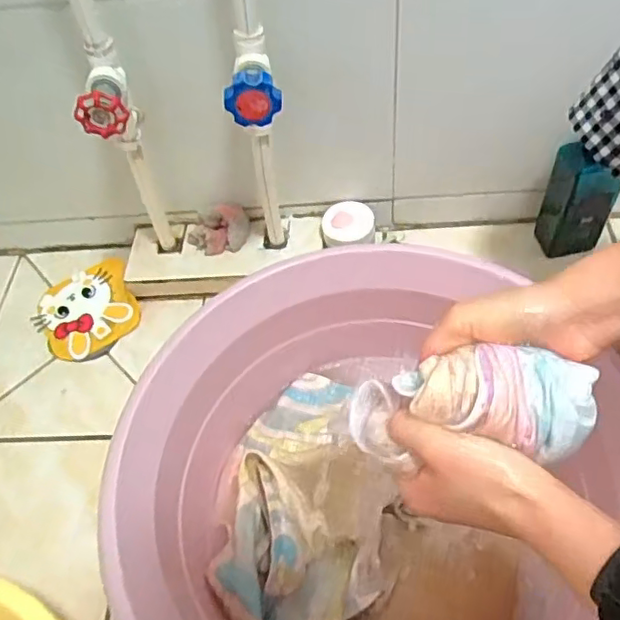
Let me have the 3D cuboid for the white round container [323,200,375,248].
[{"bbox_3d":[0.052,-0.112,0.804,0.070,0.030,0.068,-2,56,3],"label":"white round container"}]

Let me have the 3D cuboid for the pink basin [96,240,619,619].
[{"bbox_3d":[0.042,0.151,0.552,0.407,0.164,0.437,-2,56,3],"label":"pink basin"}]

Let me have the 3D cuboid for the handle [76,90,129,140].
[{"bbox_3d":[-0.199,-0.189,0.571,0.048,0.045,0.014,-20,49,20],"label":"handle"}]

